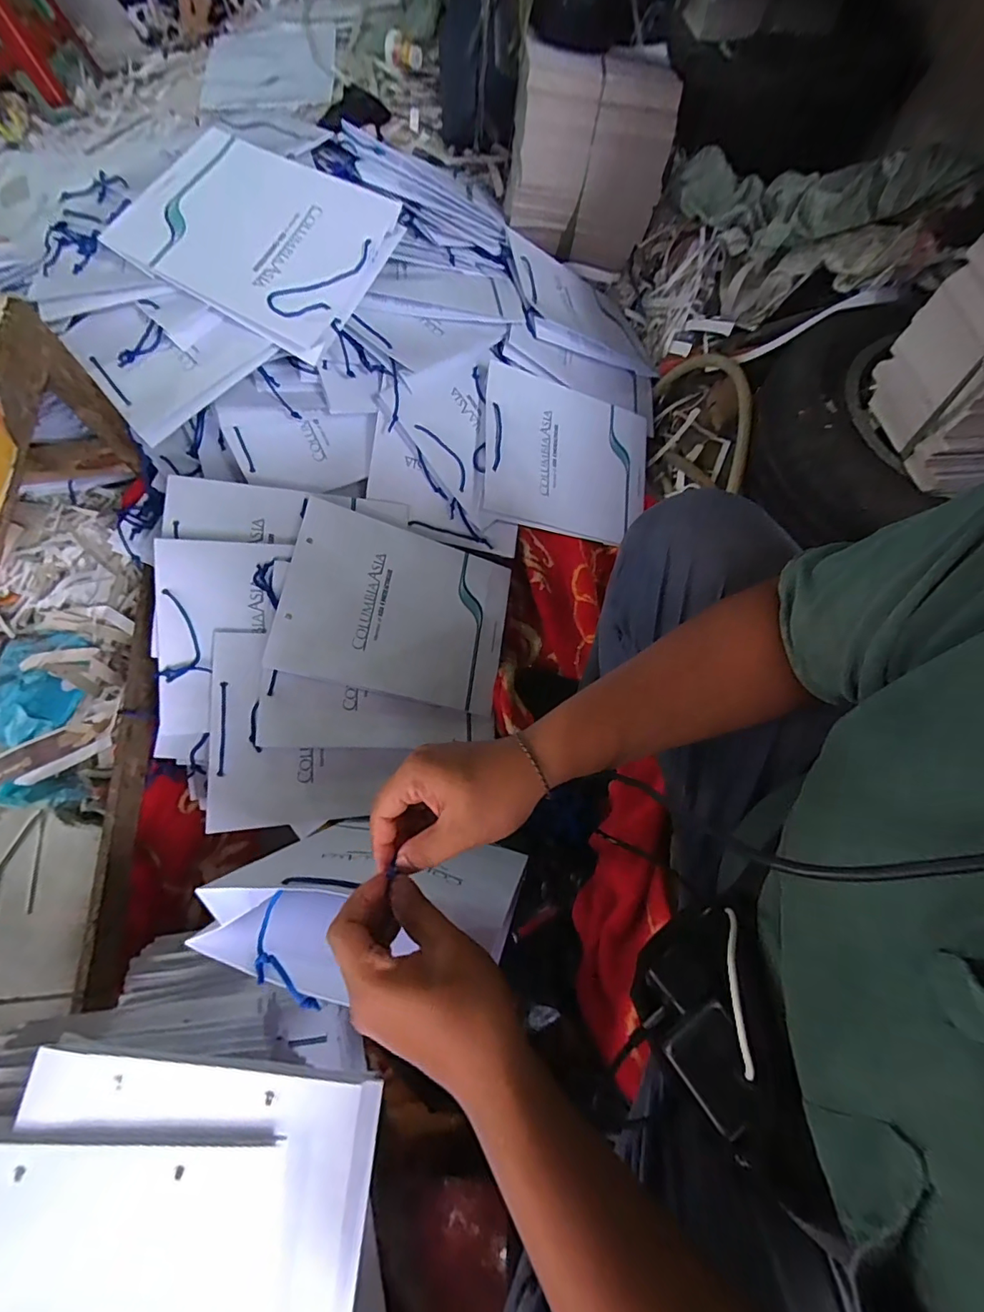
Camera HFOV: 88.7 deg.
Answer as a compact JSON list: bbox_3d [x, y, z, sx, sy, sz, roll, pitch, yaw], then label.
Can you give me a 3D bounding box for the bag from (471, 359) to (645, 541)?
[{"bbox_3d":[0.135,-0.350,0.902,0.323,0.028,0.261,9,83,-23],"label":"bag"}]

